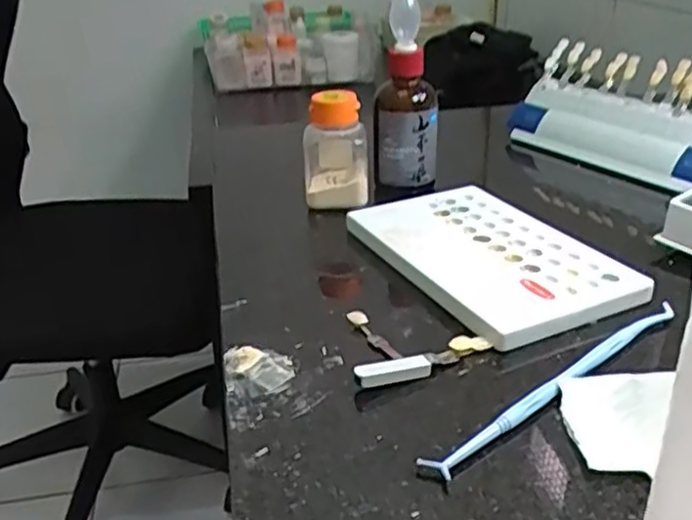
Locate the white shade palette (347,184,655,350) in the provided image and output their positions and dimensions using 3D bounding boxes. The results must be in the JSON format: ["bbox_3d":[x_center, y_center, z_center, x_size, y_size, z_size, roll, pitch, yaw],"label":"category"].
[{"bbox_3d":[0.073,-0.007,0.388,0.106,0.010,0.153,-13,29,-20],"label":"white shade palette"}]

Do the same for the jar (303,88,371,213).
[{"bbox_3d":[-0.007,-0.077,0.461,0.041,0.064,0.039,-2,27,1],"label":"jar"}]

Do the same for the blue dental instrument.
[{"bbox_3d":[0.093,0.048,0.293,0.162,0.006,0.010,-21,32,-33],"label":"blue dental instrument"}]

